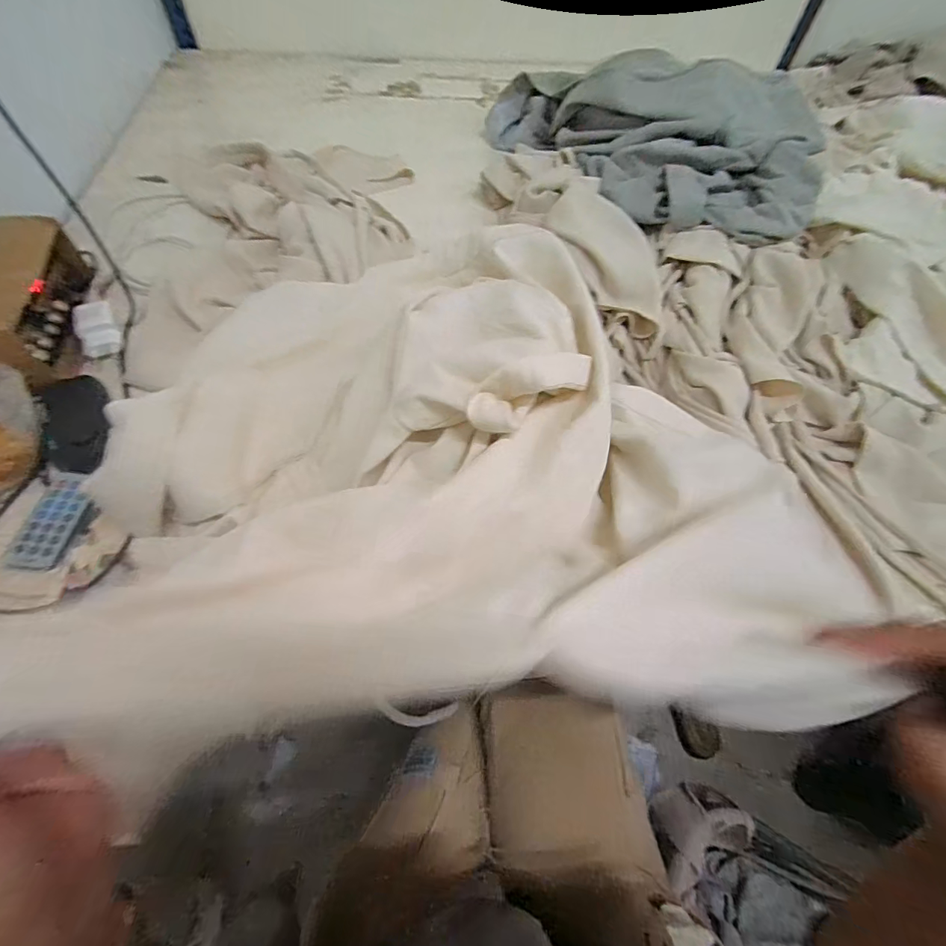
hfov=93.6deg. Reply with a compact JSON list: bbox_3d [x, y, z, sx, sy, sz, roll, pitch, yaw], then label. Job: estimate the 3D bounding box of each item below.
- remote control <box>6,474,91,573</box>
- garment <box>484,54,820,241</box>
[{"bbox_3d":[-0.347,0.035,0.367,0.036,0.007,0.091,-2,59,-5],"label":"remote control"},{"bbox_3d":[0.254,-0.485,0.632,0.289,0.118,0.514,-25,64,-18],"label":"garment"}]

